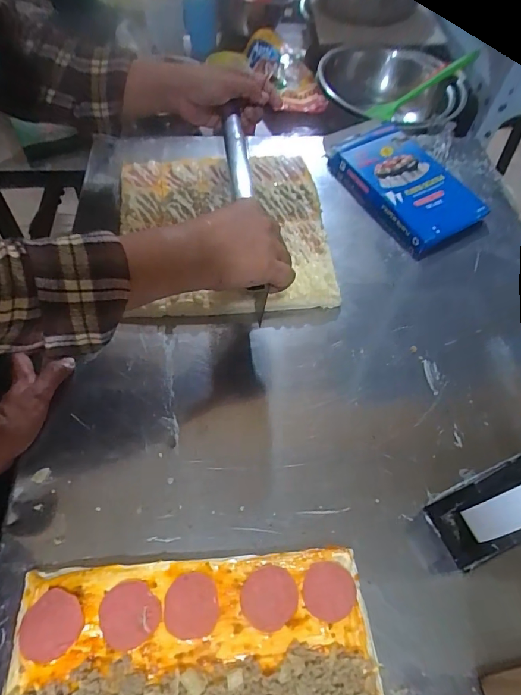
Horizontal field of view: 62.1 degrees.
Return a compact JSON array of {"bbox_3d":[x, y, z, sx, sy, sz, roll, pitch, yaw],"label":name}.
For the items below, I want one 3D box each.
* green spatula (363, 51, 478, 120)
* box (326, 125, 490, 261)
[{"bbox_3d":[0.303,-0.488,0.815,0.210,0.024,0.030,-27,57,14],"label":"green spatula"},{"bbox_3d":[0.203,-0.238,0.626,0.136,0.037,0.224,-25,61,-18],"label":"box"}]

